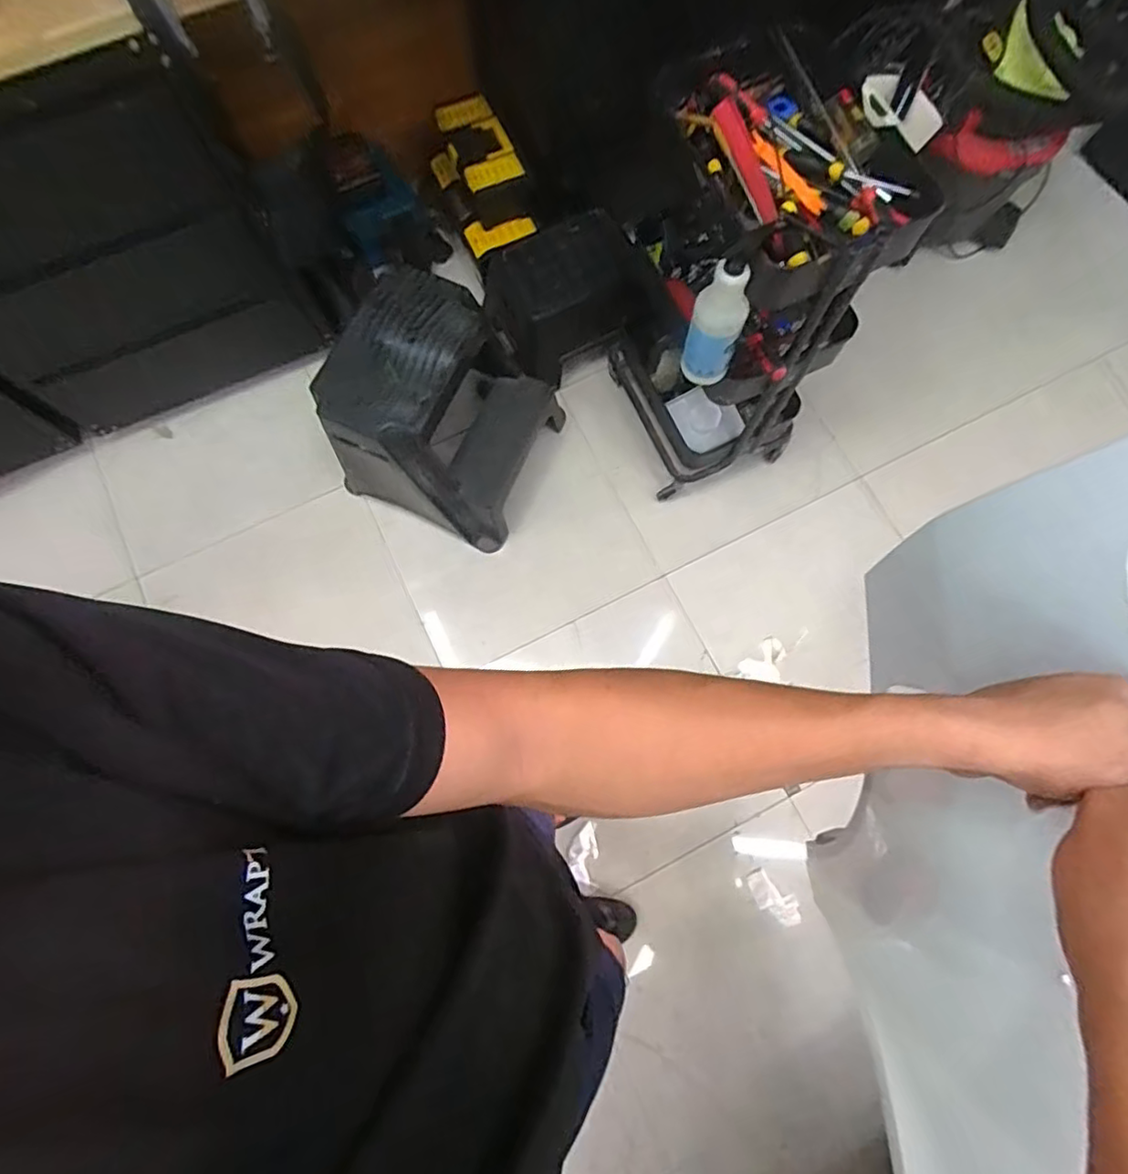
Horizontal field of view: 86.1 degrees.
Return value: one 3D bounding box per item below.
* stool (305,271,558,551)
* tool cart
[{"bbox_3d":[-0.285,-0.405,1.451,0.437,0.419,0.454,24,78,6],"label":"stool"},{"bbox_3d":[0.347,-0.590,1.287,0.409,0.743,0.461,-23,77,-5],"label":"tool cart"}]

